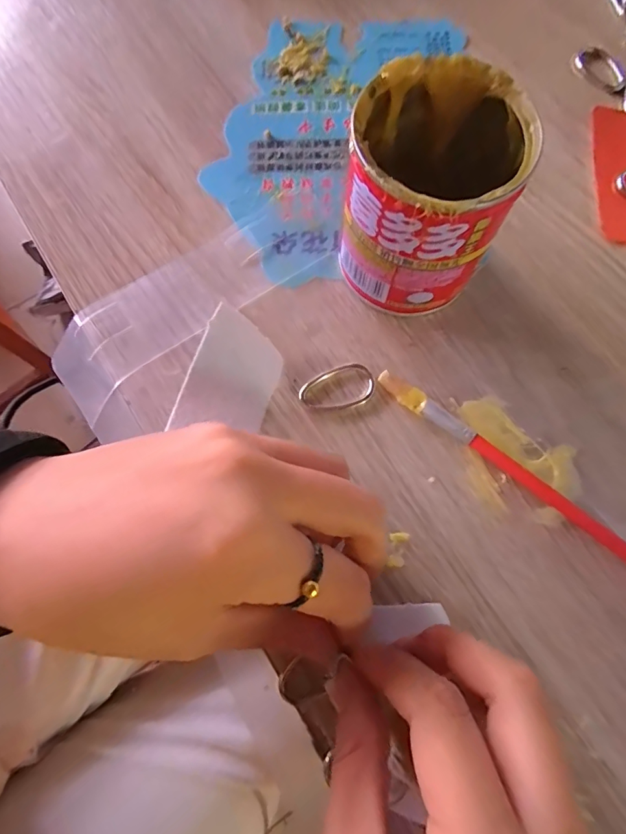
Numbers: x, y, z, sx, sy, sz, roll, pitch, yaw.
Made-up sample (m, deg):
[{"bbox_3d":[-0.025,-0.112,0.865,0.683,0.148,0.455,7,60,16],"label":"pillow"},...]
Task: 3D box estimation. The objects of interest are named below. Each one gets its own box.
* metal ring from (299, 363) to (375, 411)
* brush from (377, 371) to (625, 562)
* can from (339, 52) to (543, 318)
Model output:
[{"bbox_3d":[0.011,-0.012,0.189,0.032,0.005,0.019,-24,76,-7],"label":"metal ring"},{"bbox_3d":[0.105,0.043,0.172,0.194,0.012,0.009,39,77,10],"label":"brush"},{"bbox_3d":[0.042,-0.085,0.174,0.058,0.074,0.063,0,74,0],"label":"can"}]

